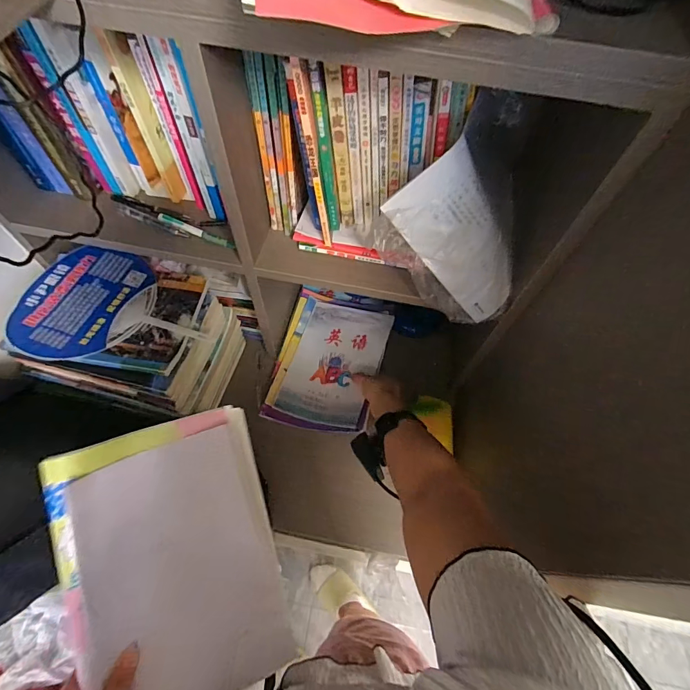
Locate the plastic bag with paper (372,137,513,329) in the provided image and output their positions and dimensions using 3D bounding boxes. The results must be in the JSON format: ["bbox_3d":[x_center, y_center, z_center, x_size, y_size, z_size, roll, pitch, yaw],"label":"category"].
[{"bbox_3d":[0.147,-0.118,0.476,0.151,0.212,0.029,-37,30,23],"label":"plastic bag with paper"}]

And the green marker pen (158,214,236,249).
[{"bbox_3d":[-0.216,-0.166,0.568,0.124,0.009,0.015,22,63,9],"label":"green marker pen"}]

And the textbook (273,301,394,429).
[{"bbox_3d":[-0.016,0.030,0.789,0.170,0.021,0.258,13,63,11],"label":"textbook"}]

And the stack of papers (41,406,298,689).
[{"bbox_3d":[-0.179,0.238,0.429,0.206,0.023,0.297,-11,86,-34],"label":"stack of papers"}]

